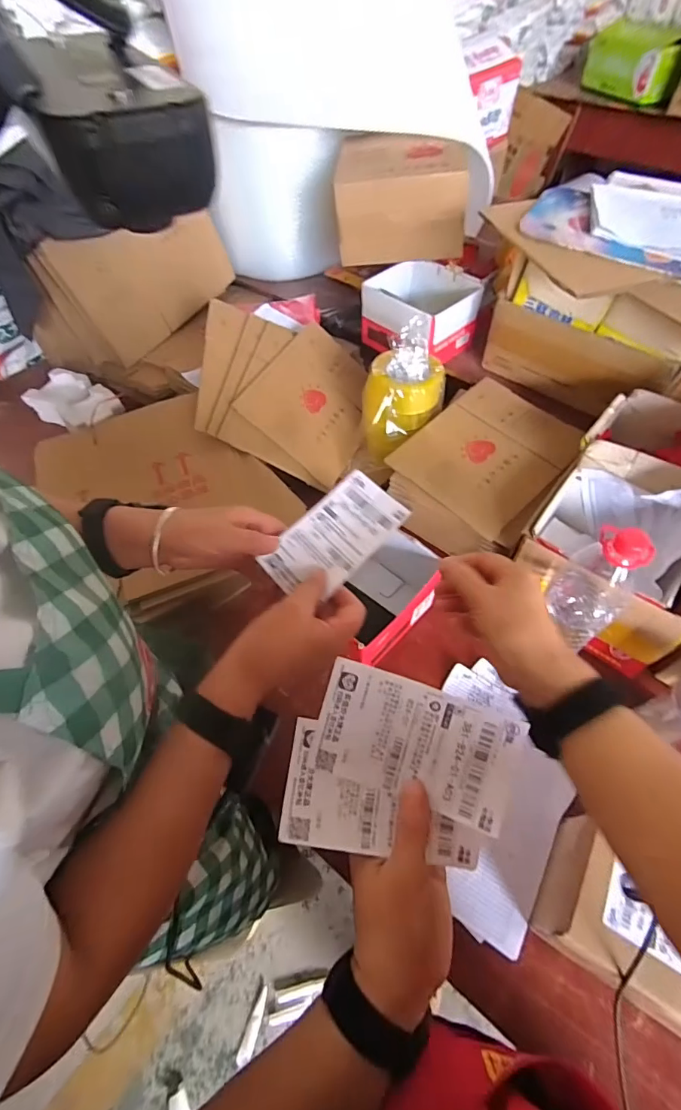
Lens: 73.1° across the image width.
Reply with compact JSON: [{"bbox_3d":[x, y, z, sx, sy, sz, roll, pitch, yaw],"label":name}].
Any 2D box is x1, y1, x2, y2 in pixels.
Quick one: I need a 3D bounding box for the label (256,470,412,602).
[{"bbox_3d":[-0.007,-0.016,0.418,0.126,0.010,0.074,-45,65,-3],"label":"label"}]

